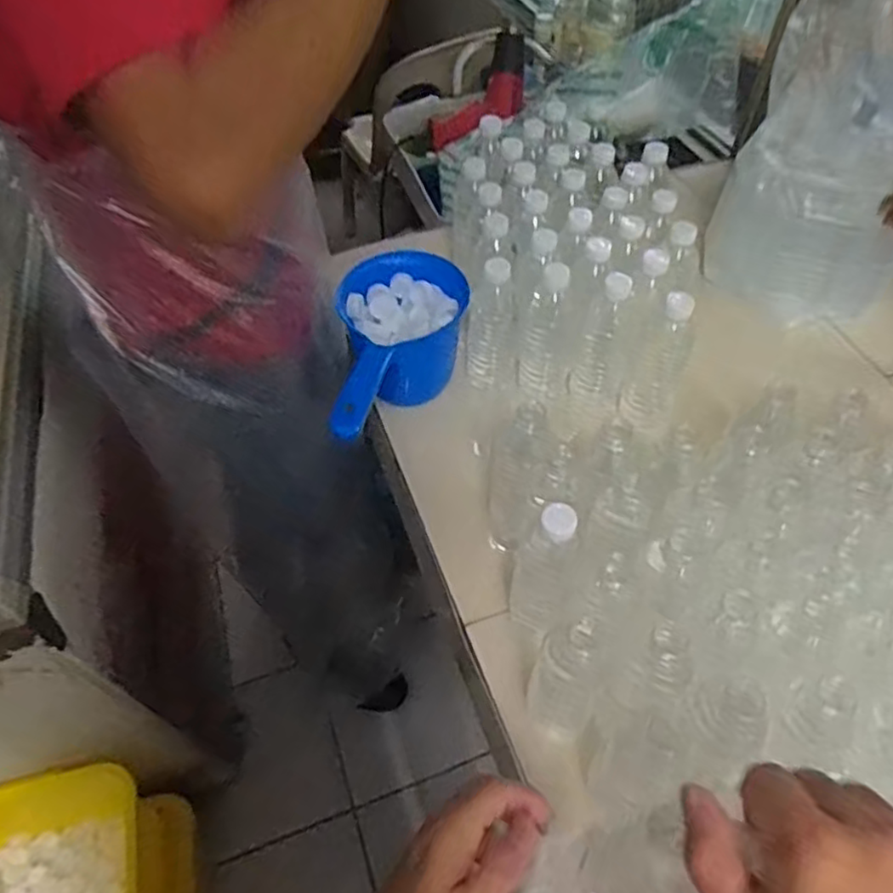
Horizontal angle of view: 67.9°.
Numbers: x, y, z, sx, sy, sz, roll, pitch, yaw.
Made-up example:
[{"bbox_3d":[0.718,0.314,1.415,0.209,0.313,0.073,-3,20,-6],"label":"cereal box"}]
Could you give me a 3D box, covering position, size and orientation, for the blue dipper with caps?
[{"bbox_3d":[-0.059,-0.085,0.741,0.132,0.129,0.261,7,54,5],"label":"blue dipper with caps"}]

